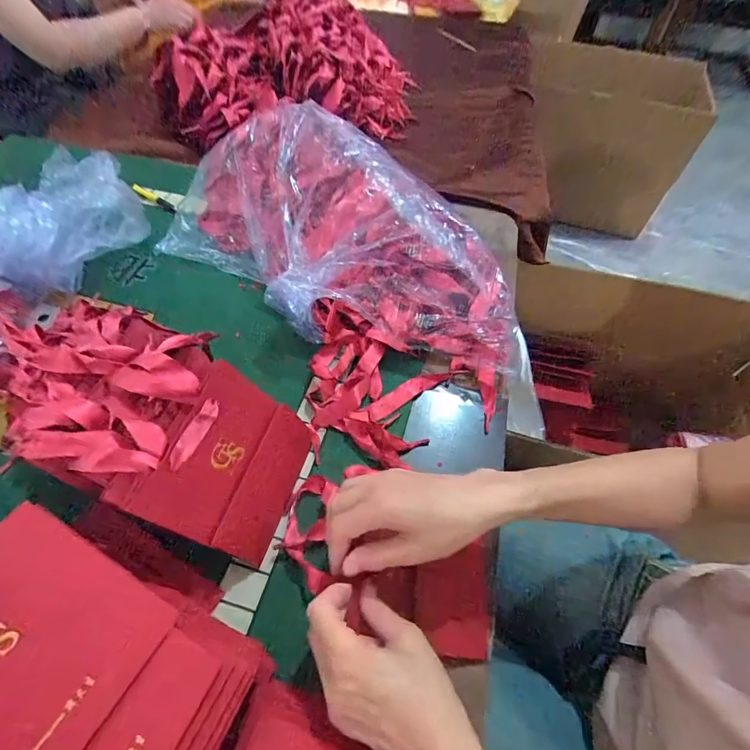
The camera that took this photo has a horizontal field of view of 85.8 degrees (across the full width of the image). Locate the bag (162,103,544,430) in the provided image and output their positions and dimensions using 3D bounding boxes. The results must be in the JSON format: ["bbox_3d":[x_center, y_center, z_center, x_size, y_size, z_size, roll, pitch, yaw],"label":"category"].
[{"bbox_3d":[-0.055,-0.171,0.512,0.502,0.157,0.237,32,60,19],"label":"bag"}]

